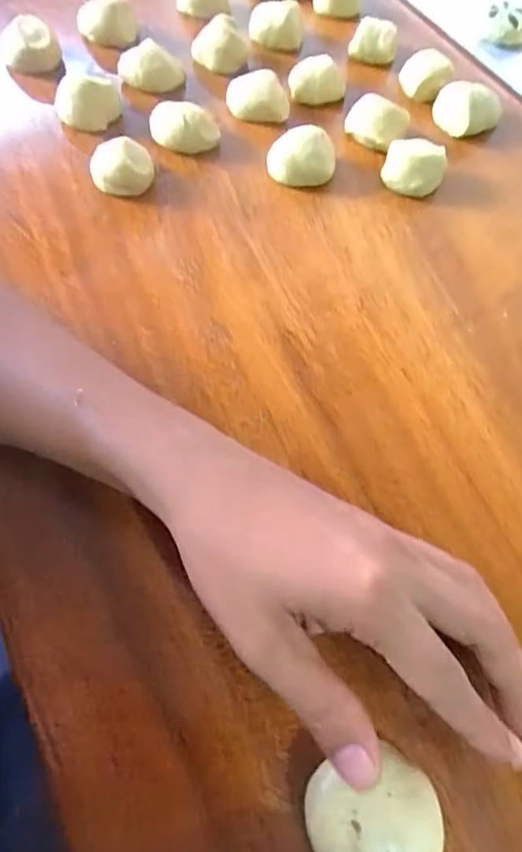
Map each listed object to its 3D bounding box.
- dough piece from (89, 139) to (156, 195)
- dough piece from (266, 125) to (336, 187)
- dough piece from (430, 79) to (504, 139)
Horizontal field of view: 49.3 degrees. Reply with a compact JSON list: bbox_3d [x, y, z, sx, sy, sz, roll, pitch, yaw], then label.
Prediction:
[{"bbox_3d":[-0.094,-0.173,0.380,0.032,0.028,0.032,-37,70,-19],"label":"dough piece"},{"bbox_3d":[0.029,-0.187,0.397,0.044,0.031,0.026,17,63,6],"label":"dough piece"},{"bbox_3d":[0.159,-0.240,0.431,0.050,0.030,0.029,7,63,1],"label":"dough piece"}]

